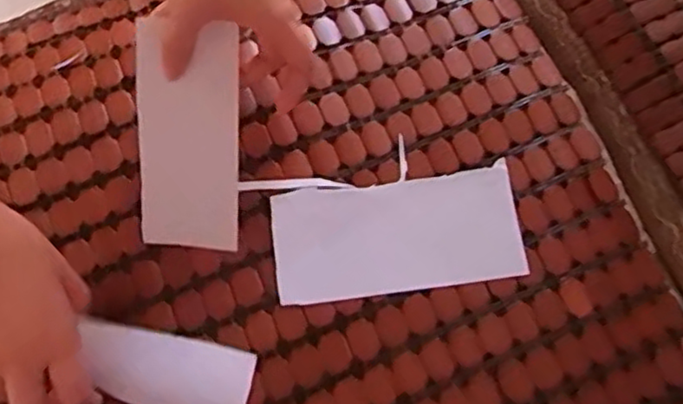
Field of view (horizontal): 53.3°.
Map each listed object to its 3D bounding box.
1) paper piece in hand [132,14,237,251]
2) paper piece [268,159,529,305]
[{"bbox_3d":[-0.092,-0.038,0.405,0.058,0.007,0.132,1,103,2],"label":"paper piece in hand"},{"bbox_3d":[0.034,0.019,0.420,0.149,0.006,0.069,-7,74,-1],"label":"paper piece"}]

